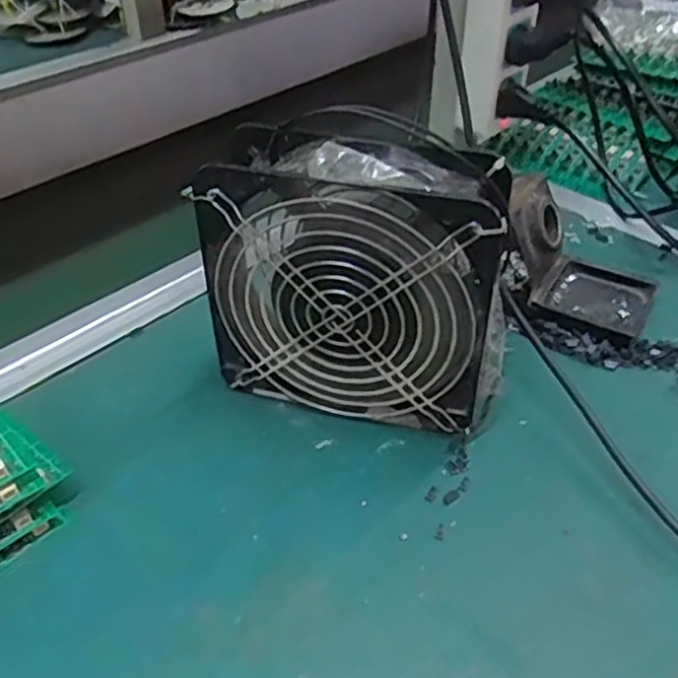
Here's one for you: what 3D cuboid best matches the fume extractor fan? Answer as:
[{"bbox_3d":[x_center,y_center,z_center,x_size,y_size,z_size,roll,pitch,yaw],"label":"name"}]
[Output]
[{"bbox_3d":[0.011,-0.032,0.389,0.152,0.154,0.060,12,43,12],"label":"fume extractor fan"}]

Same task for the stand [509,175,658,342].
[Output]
[{"bbox_3d":[0.158,-0.052,0.476,0.105,0.065,0.069,21,45,23],"label":"stand"}]

